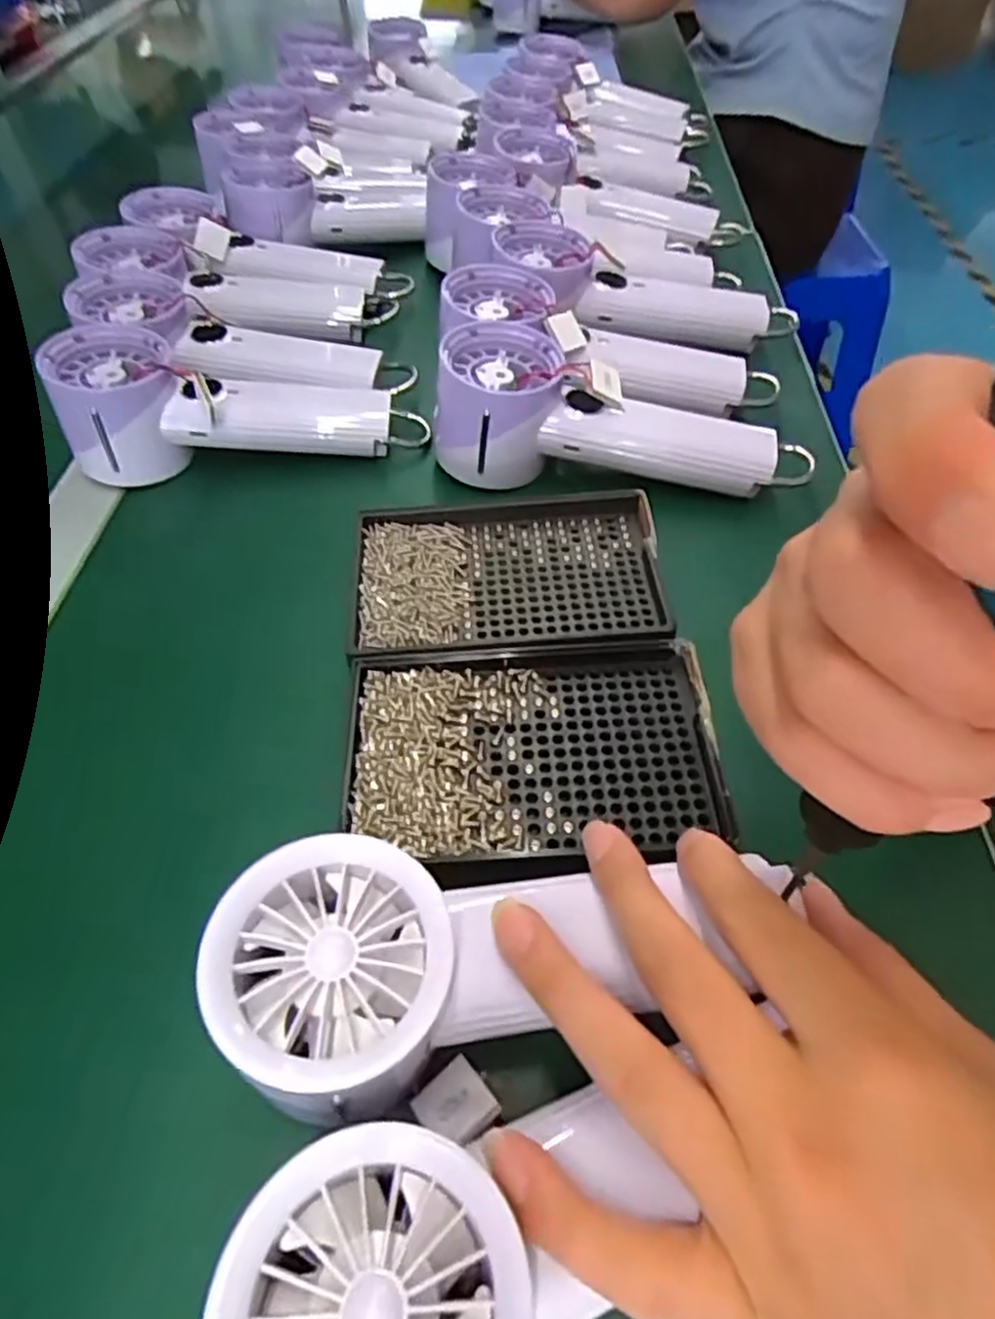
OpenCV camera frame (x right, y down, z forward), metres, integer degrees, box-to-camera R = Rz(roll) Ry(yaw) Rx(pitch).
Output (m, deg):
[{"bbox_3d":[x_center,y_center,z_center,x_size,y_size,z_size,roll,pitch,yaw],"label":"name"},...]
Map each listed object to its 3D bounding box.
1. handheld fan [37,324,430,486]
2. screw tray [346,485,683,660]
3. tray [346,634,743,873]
[{"bbox_3d":[-0.139,-0.137,0.388,0.191,0.054,0.065,1,52,3],"label":"handheld fan"},{"bbox_3d":[0.004,-0.039,0.325,0.136,0.010,0.093,-3,52,0],"label":"screw tray"},{"bbox_3d":[0.012,0.034,0.269,0.136,0.014,0.090,-3,52,0],"label":"tray"}]

